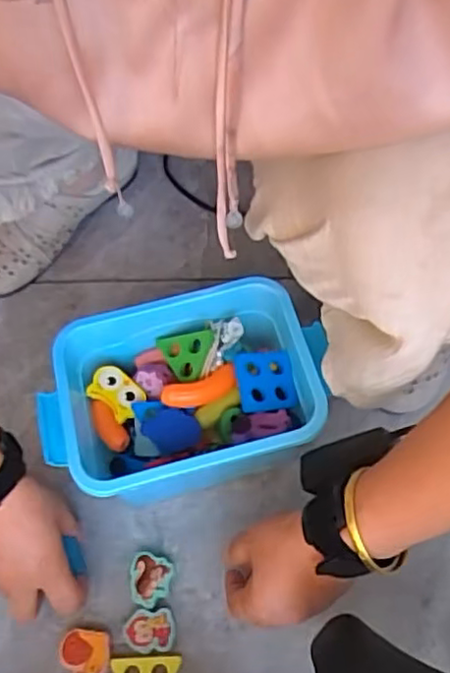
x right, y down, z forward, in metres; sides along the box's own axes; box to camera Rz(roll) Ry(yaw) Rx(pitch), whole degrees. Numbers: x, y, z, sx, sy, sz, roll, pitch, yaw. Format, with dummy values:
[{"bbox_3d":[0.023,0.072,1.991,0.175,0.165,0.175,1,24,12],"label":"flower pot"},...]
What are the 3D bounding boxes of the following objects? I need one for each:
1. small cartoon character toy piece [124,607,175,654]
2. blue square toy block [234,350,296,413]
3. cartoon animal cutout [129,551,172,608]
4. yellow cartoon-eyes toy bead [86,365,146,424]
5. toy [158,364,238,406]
[{"bbox_3d":[-0.057,0.224,0.502,0.036,0.011,0.029,-4,61,2],"label":"small cartoon character toy piece"},{"bbox_3d":[0.030,0.034,0.522,0.045,0.010,0.049,1,64,-17],"label":"blue square toy block"},{"bbox_3d":[-0.060,0.191,0.522,0.033,0.012,0.041,5,61,6],"label":"cartoon animal cutout"},{"bbox_3d":[-0.089,0.045,0.539,0.045,0.011,0.033,34,68,20],"label":"yellow cartoon-eyes toy bead"},{"bbox_3d":[-0.020,0.042,0.531,0.061,0.019,0.021,-22,62,-8],"label":"toy"}]

